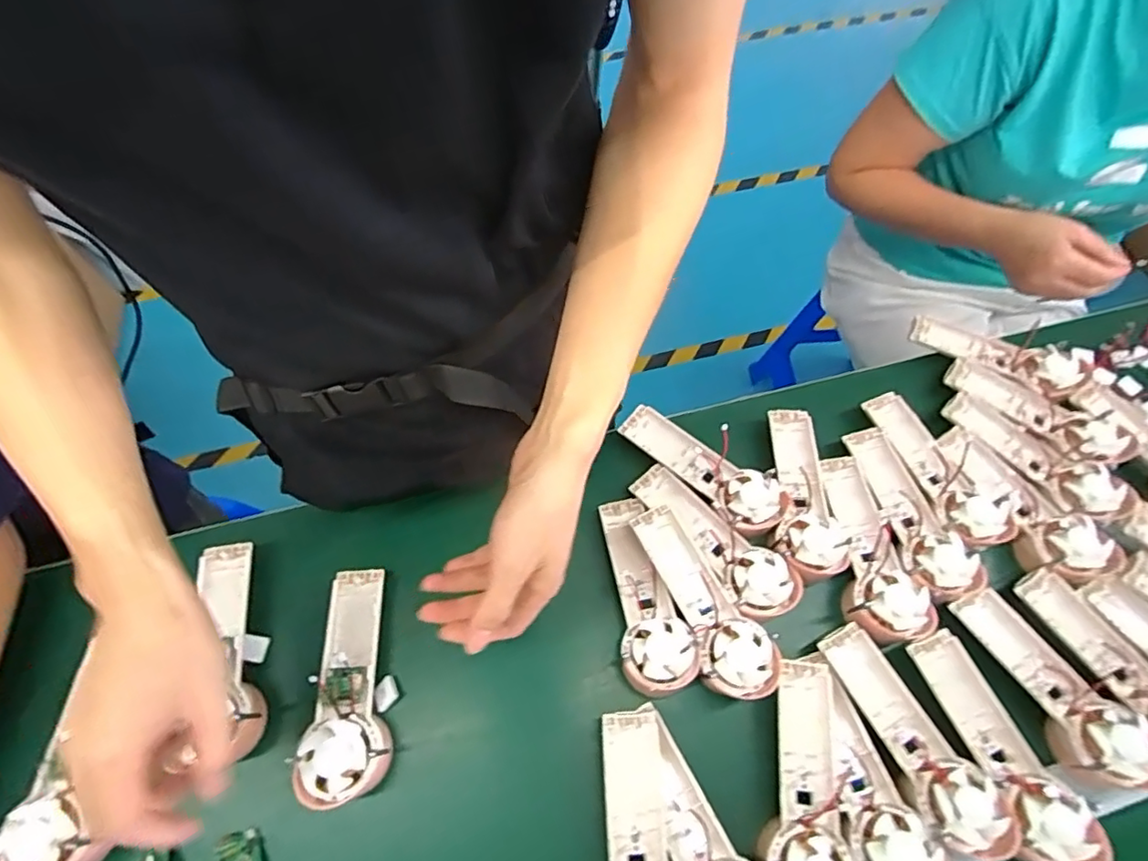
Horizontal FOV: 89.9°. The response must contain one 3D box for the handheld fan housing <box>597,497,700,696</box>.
[{"bbox_3d":[0.055,0.140,0.509,0.063,0.042,0.172,-14,64,-9],"label":"handheld fan housing"}]

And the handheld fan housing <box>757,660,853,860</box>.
[{"bbox_3d":[0.176,0.270,0.440,0.062,0.023,0.171,6,63,1],"label":"handheld fan housing"}]

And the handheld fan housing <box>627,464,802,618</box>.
[{"bbox_3d":[0.124,0.102,0.531,0.057,0.026,0.174,-41,71,-20],"label":"handheld fan housing"}]

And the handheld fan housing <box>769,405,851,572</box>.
[{"bbox_3d":[0.222,0.056,0.555,0.059,0.026,0.168,6,63,1],"label":"handheld fan housing"}]

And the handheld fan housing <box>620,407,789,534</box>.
[{"bbox_3d":[0.124,0.031,0.559,0.175,0.023,0.053,42,69,18],"label":"handheld fan housing"}]

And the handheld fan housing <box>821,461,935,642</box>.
[{"bbox_3d":[0.270,0.104,0.532,0.061,0.029,0.171,-6,63,-5],"label":"handheld fan housing"}]

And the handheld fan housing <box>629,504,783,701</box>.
[{"bbox_3d":[0.111,0.145,0.500,0.059,0.017,0.171,-24,66,-13],"label":"handheld fan housing"}]

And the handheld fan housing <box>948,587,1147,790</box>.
[{"bbox_3d":[0.408,0.210,0.484,0.063,0.039,0.175,-24,66,-13],"label":"handheld fan housing"}]

